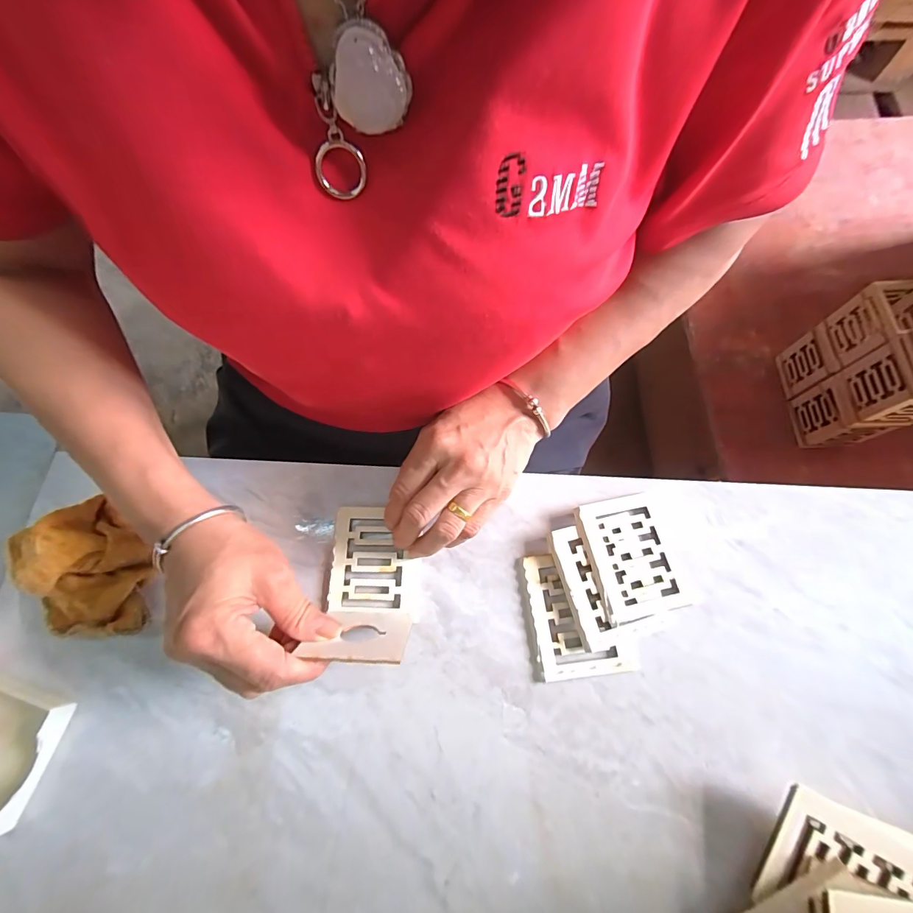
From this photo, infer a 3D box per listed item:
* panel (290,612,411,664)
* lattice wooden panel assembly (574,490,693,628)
[{"bbox_3d":[-0.060,0.112,0.256,0.059,0.060,0.008,2,93,-3],"label":"panel"},{"bbox_3d":[0.125,0.070,0.292,0.063,0.013,0.082,-11,70,-2],"label":"lattice wooden panel assembly"}]

